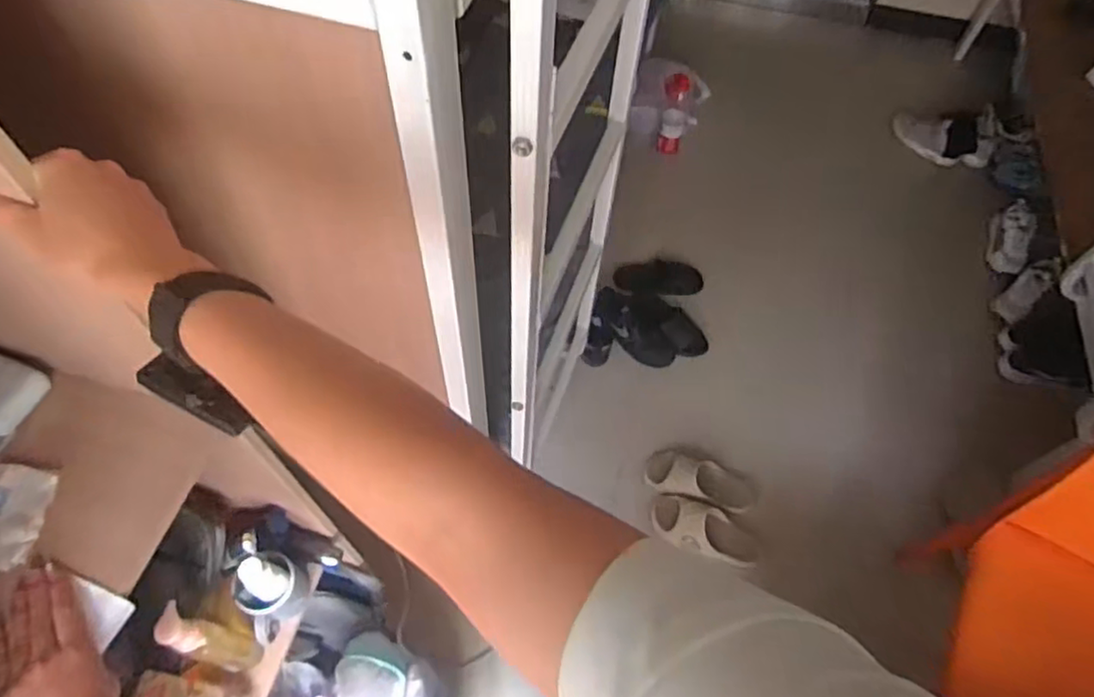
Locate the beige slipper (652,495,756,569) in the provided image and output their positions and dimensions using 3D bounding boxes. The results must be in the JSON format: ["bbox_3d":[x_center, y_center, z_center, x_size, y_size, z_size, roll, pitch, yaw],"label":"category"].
[{"bbox_3d":[0.396,0.450,1.645,0.257,0.065,0.108,17,60,7],"label":"beige slipper"}]

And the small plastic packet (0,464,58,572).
[{"bbox_3d":[-0.500,0.155,0.609,0.061,0.013,0.092,6,59,0],"label":"small plastic packet"}]

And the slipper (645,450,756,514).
[{"bbox_3d":[0.398,0.346,1.713,0.287,0.061,0.111,17,60,7],"label":"slipper"}]

